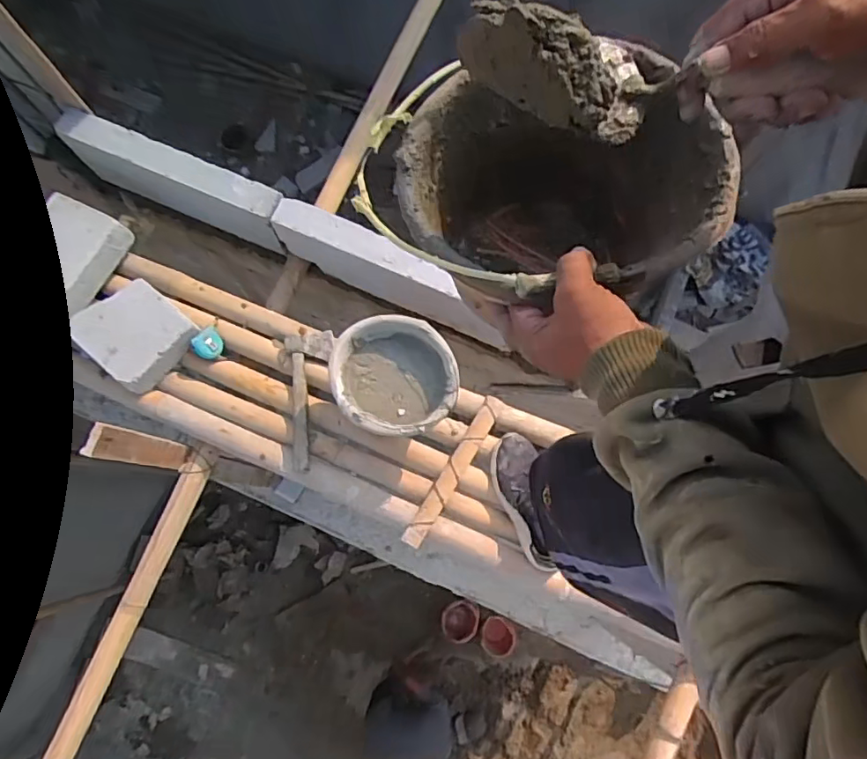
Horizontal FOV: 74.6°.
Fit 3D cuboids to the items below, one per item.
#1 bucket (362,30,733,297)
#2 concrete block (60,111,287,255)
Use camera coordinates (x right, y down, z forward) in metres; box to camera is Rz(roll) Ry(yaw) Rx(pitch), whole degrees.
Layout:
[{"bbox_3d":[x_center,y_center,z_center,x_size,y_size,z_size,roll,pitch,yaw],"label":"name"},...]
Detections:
[{"bbox_3d":[0.110,-0.156,0.571,0.279,0.226,0.223,-22,77,-6],"label":"bucket"},{"bbox_3d":[-0.621,-0.485,1.408,0.553,0.231,0.079,24,76,5],"label":"concrete block"}]

